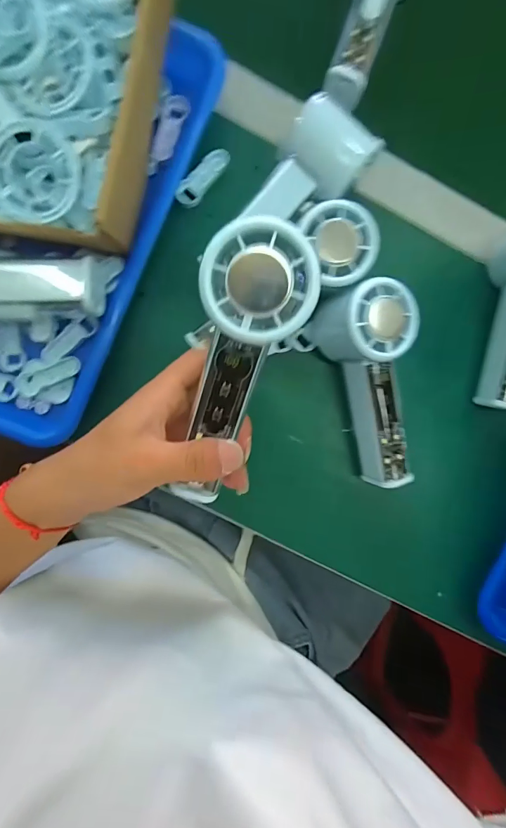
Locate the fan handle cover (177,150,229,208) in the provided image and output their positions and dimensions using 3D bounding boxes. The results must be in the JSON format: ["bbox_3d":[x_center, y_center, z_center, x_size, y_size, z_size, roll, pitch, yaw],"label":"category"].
[{"bbox_3d":[-0.041,-0.192,0.323,0.020,0.008,0.053,37,88,-3],"label":"fan handle cover"}]

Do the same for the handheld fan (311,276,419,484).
[{"bbox_3d":[0.088,-0.019,0.300,0.064,0.053,0.149,-3,91,-3],"label":"handheld fan"}]

